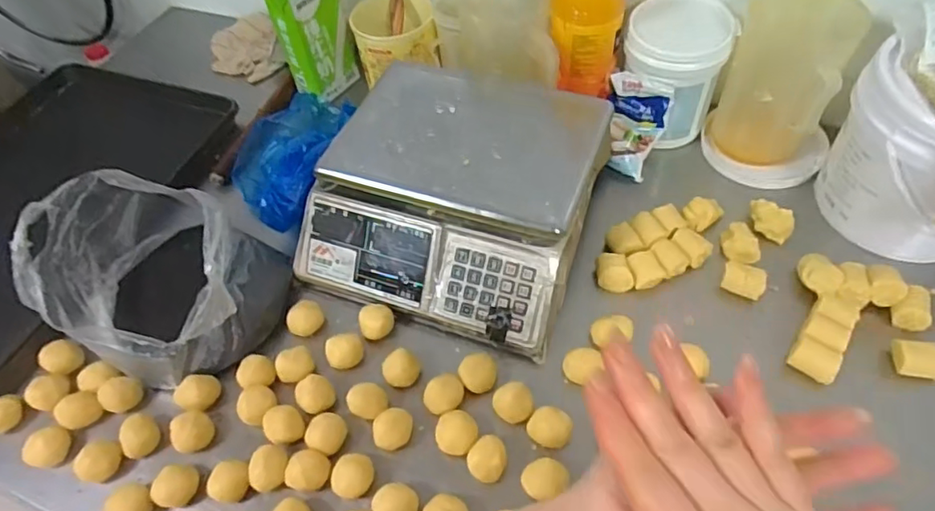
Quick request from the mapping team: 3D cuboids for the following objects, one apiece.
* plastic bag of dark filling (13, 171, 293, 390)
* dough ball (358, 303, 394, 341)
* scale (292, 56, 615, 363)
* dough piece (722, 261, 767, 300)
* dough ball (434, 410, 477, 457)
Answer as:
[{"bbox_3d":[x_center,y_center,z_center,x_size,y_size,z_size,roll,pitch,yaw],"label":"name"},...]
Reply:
[{"bbox_3d":[-0.352,0.016,0.664,0.254,0.157,0.211,20,58,19],"label":"plastic bag of dark filling"},{"bbox_3d":[-0.110,0.083,0.698,0.040,0.040,0.042,-2,54,3],"label":"dough ball"},{"bbox_3d":[-0.012,-0.084,0.720,0.324,0.110,0.311,16,57,16],"label":"scale"},{"bbox_3d":[0.329,0.032,0.685,0.046,0.030,0.031,19,58,18],"label":"dough piece"},{"bbox_3d":[-0.010,0.190,0.606,0.041,0.034,0.045,-2,54,3],"label":"dough ball"}]

